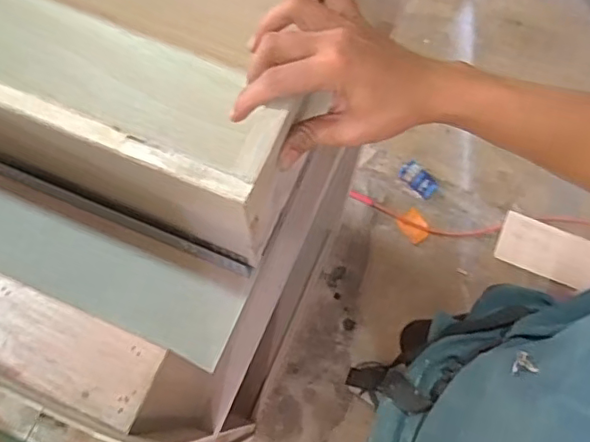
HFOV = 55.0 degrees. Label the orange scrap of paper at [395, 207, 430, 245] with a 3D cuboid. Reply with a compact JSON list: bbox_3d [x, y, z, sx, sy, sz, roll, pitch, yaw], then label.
[{"bbox_3d":[0.336,0.016,1.602,0.078,0.011,0.086,-36,75,-11],"label":"orange scrap of paper"}]

